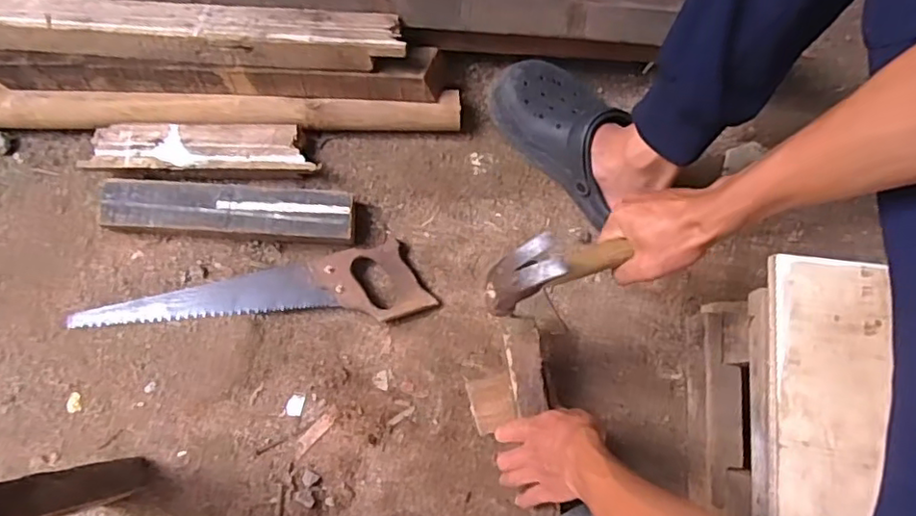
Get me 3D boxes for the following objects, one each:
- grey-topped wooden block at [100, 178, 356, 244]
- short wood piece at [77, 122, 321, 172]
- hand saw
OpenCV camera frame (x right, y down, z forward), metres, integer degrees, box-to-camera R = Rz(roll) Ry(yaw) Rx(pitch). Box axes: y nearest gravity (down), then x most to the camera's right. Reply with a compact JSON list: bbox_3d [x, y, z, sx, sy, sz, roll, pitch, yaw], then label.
[{"bbox_3d":[-0.275,-0.056,0.751,0.295,0.043,0.060,3,77,-2],"label":"grey-topped wooden block"},{"bbox_3d":[-0.314,-0.133,0.769,0.268,0.041,0.060,1,77,-2],"label":"short wood piece"},{"bbox_3d":[-0.245,0.052,0.745,0.418,0.018,0.087,-8,77,-4],"label":"hand saw"}]

